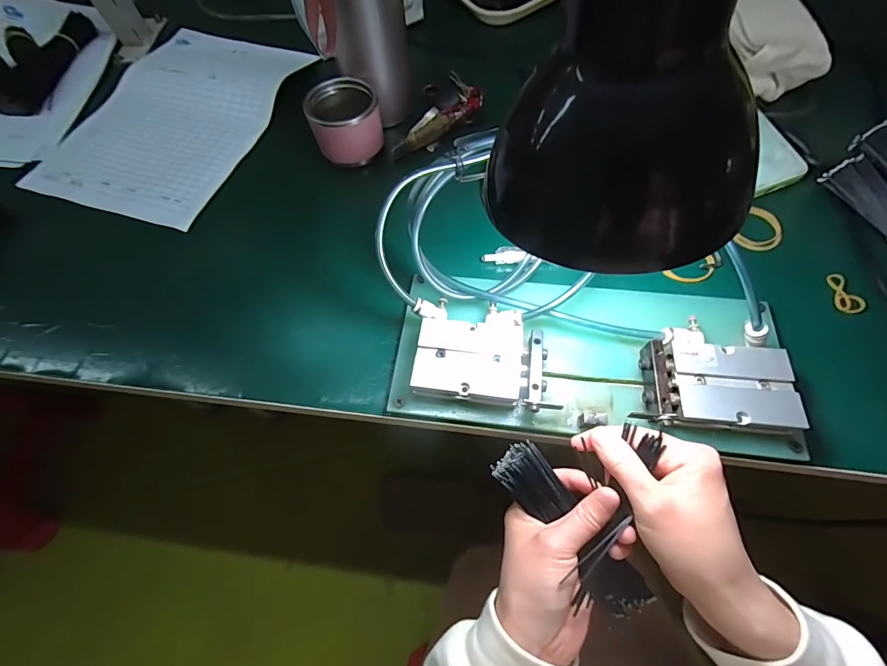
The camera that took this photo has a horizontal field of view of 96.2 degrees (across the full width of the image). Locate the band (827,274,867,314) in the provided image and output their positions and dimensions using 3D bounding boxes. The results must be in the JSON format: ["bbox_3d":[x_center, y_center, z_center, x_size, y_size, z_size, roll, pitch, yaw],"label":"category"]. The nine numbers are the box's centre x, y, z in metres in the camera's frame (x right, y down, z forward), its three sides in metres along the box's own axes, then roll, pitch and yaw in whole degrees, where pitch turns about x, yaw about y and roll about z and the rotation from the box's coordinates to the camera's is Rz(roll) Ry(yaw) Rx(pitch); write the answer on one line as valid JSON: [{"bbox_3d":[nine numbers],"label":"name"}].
[{"bbox_3d":[0.317,-0.032,0.314,0.016,0.004,0.036,-7,66,0],"label":"band"}]

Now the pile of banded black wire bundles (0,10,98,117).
[{"bbox_3d":[-0.531,-0.336,0.495,0.121,0.026,0.166,2,66,4],"label":"pile of banded black wire bundles"}]

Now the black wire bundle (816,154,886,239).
[{"bbox_3d":[0.370,-0.098,0.330,0.020,0.025,0.116,-21,67,-6],"label":"black wire bundle"}]

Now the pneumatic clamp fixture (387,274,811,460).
[{"bbox_3d":[0.102,0.011,0.293,0.264,0.034,0.121,5,66,5],"label":"pneumatic clamp fixture"}]

